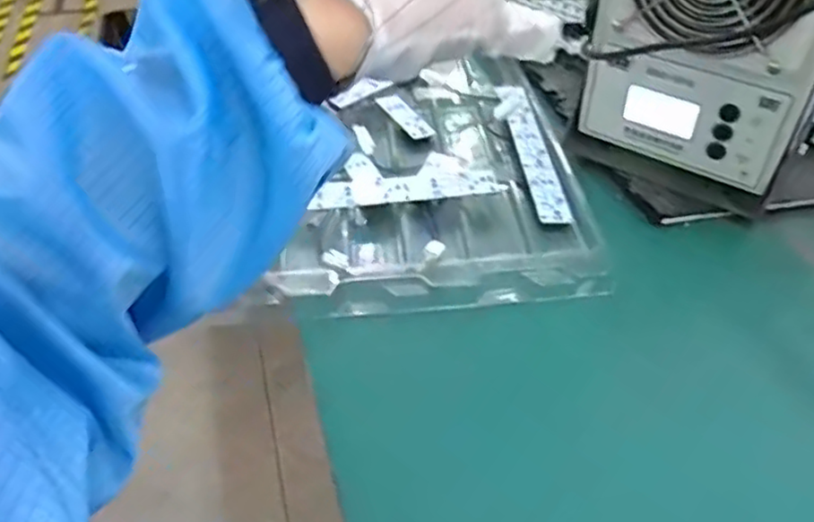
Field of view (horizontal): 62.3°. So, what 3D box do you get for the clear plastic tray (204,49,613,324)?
[{"bbox_3d":[0.010,-0.080,0.551,0.237,0.032,0.316,-3,41,-4],"label":"clear plastic tray"}]

